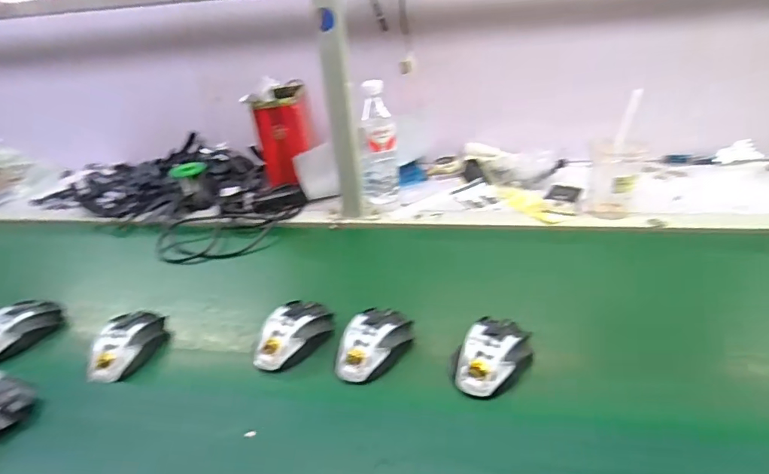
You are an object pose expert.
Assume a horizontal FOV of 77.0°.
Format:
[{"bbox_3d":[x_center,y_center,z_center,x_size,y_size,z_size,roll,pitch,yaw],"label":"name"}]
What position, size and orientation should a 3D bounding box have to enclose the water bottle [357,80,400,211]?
[{"bbox_3d":[-0.012,-0.164,0.887,0.068,0.227,0.068,-3,30,2],"label":"water bottle"}]

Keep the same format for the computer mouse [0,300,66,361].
[{"bbox_3d":[-0.511,0.126,0.673,0.060,0.040,0.118,14,34,28],"label":"computer mouse"}]

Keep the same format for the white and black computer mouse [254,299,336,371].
[{"bbox_3d":[-0.117,0.120,0.615,0.069,0.036,0.116,19,37,34],"label":"white and black computer mouse"}]

